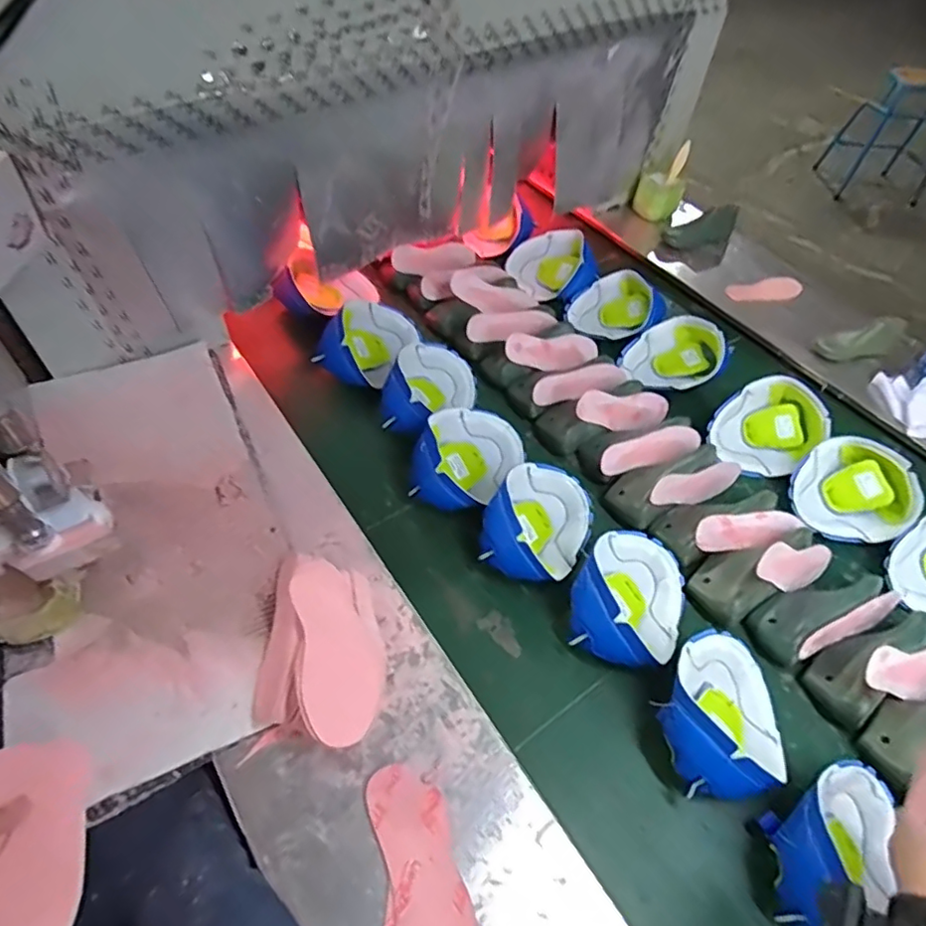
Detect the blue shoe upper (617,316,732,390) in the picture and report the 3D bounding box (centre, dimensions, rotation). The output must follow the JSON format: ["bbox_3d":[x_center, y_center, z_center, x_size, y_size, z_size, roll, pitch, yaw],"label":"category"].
[{"bbox_3d":[0.331,-0.170,0.921,0.147,0.066,0.147,-6,68,16],"label":"blue shoe upper"}]

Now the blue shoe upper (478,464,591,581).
[{"bbox_3d":[0.095,0.070,0.718,0.120,0.080,0.168,29,57,15],"label":"blue shoe upper"}]

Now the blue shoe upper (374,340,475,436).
[{"bbox_3d":[-0.049,-0.108,0.839,0.111,0.084,0.177,31,58,17],"label":"blue shoe upper"}]

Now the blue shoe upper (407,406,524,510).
[{"bbox_3d":[0.006,-0.009,0.775,0.121,0.073,0.168,29,58,15],"label":"blue shoe upper"}]

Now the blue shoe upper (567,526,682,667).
[{"bbox_3d":[0.197,0.147,0.666,0.125,0.068,0.170,25,56,13],"label":"blue shoe upper"}]

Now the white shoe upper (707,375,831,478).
[{"bbox_3d":[0.442,-0.052,0.840,0.138,0.079,0.129,-33,63,-25],"label":"white shoe upper"}]

